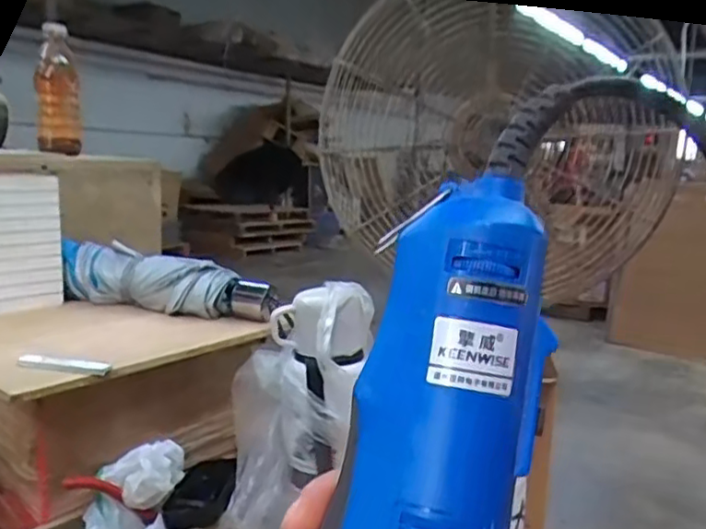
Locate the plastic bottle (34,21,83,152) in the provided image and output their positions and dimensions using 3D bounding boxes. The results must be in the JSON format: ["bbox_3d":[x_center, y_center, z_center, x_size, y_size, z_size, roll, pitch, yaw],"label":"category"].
[{"bbox_3d":[-0.438,-0.260,0.947,0.058,0.182,0.064,-1,10,-20],"label":"plastic bottle"}]

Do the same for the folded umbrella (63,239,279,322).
[{"bbox_3d":[-0.210,0.021,0.719,0.277,0.066,0.054,6,10,20],"label":"folded umbrella"}]

